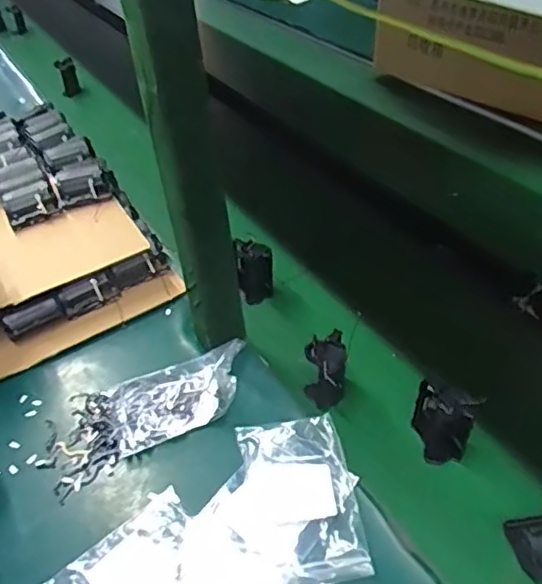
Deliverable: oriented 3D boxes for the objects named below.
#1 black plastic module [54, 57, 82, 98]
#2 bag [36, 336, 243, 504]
[{"bbox_3d":[-0.434,-0.458,1.267,0.038,0.072,0.025,-23,42,-19],"label":"black plastic module"},{"bbox_3d":[-0.129,0.111,0.604,0.222,0.036,0.106,-24,43,-20],"label":"bag"}]

